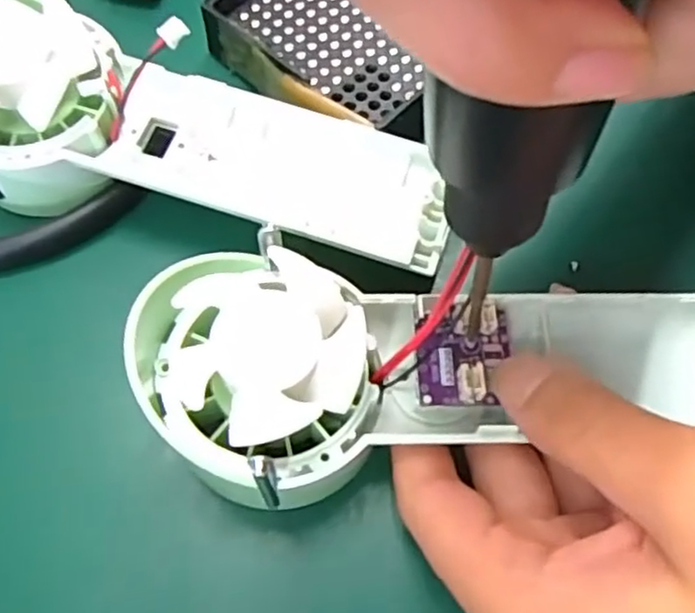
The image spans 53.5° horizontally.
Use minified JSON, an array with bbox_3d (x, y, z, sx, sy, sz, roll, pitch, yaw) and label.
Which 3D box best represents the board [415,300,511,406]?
[{"bbox_3d":[0.032,0.012,0.187,0.026,0.004,0.029,-2,64,-1],"label":"board"}]

